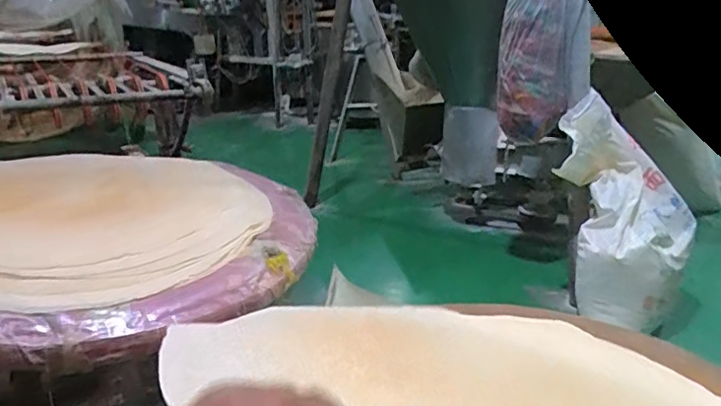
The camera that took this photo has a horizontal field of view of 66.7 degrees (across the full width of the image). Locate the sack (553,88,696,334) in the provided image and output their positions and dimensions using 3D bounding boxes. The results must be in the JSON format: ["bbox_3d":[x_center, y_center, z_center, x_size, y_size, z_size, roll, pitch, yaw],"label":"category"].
[{"bbox_3d":[0.710,0.013,1.462,0.309,0.612,0.168,-4,-10,-12],"label":"sack"}]

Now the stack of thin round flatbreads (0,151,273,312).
[{"bbox_3d":[-0.516,0.013,1.042,0.632,0.099,0.624,-5,20,-13],"label":"stack of thin round flatbreads"}]

